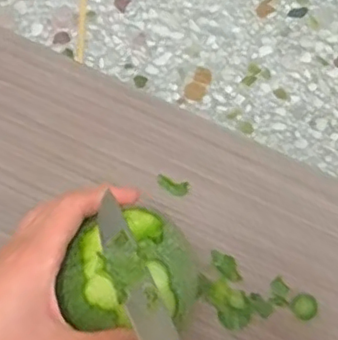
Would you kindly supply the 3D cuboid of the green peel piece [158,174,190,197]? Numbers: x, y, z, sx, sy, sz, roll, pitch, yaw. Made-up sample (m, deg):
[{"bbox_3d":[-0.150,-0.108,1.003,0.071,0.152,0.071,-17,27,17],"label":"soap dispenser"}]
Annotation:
[{"bbox_3d":[0.003,0.013,0.493,0.026,0.004,0.014,16,70,2],"label":"green peel piece"}]

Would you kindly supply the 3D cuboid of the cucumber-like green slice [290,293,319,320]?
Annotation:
[{"bbox_3d":[0.103,0.103,0.466,0.020,0.006,0.019,1,71,-4],"label":"cucumber-like green slice"}]

